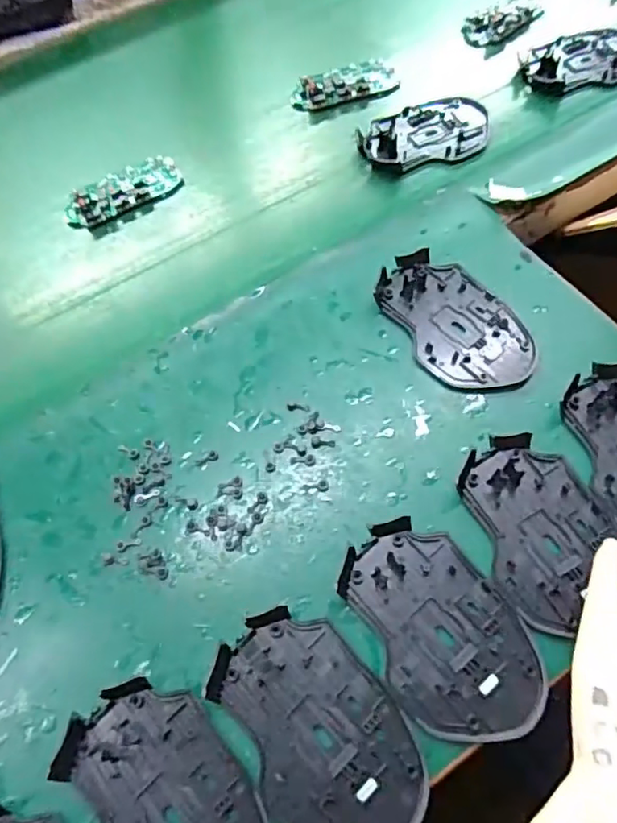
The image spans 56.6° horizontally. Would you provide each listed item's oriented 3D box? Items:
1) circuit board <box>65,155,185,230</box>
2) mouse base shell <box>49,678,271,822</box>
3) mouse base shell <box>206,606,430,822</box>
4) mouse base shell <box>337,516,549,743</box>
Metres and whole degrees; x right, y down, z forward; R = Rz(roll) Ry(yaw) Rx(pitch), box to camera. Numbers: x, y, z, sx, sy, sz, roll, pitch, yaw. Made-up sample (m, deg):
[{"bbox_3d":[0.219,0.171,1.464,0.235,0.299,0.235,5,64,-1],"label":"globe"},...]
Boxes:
[{"bbox_3d":[-0.151,-0.180,0.469,0.097,0.016,0.039,-31,64,-14],"label":"circuit board"},{"bbox_3d":[-0.066,0.186,0.268,0.071,0.011,0.114,-34,65,-15],"label":"mouse base shell"},{"bbox_3d":[0.004,0.153,0.278,0.071,0.010,0.112,-35,65,-16],"label":"mouse base shell"},{"bbox_3d":[0.069,0.111,0.297,0.072,0.009,0.114,-31,64,-13],"label":"mouse base shell"}]

